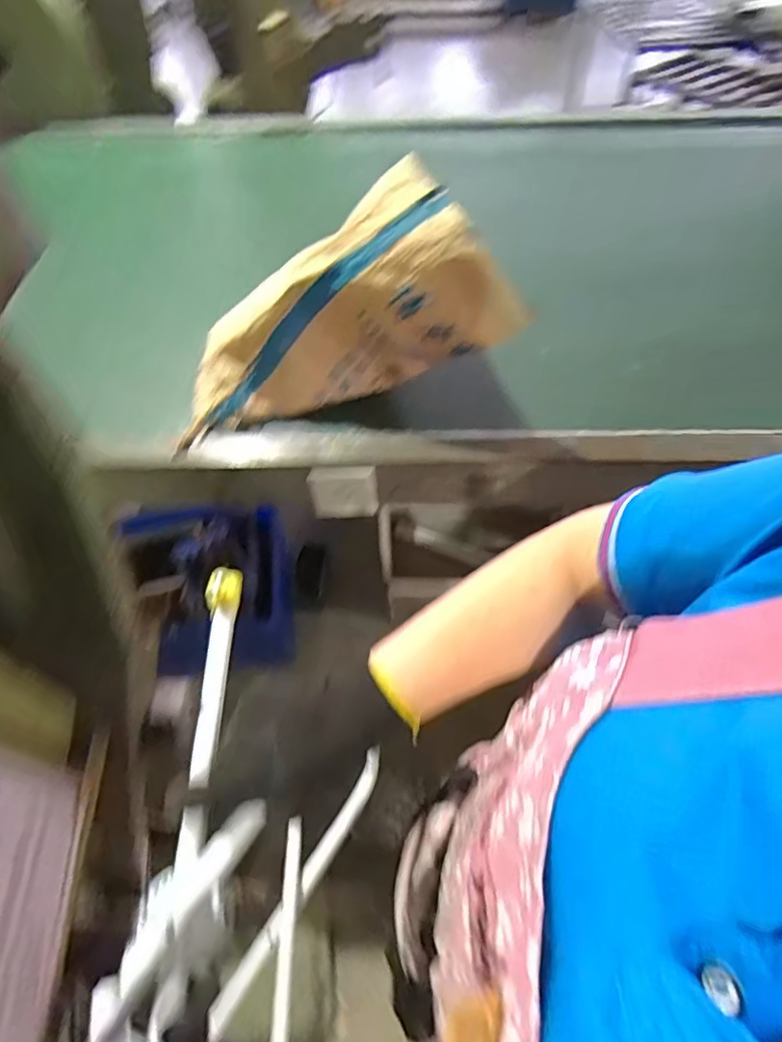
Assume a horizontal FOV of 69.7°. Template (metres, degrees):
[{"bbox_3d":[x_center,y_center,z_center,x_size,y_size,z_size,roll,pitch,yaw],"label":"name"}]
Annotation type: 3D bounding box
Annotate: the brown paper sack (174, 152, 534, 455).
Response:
[{"bbox_3d":[-0.051,-0.256,0.758,0.423,0.194,0.170,-19,51,22],"label":"brown paper sack"}]

